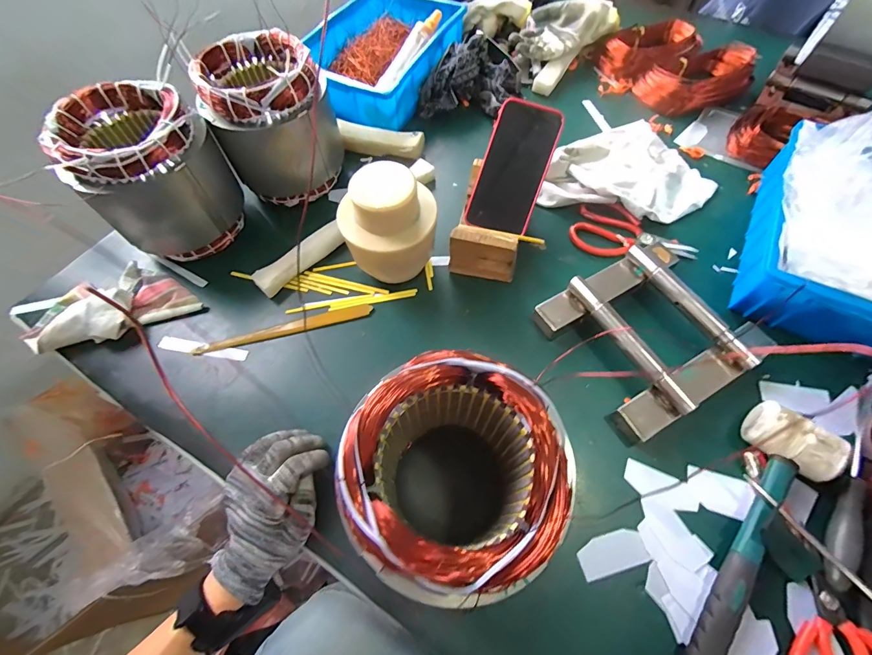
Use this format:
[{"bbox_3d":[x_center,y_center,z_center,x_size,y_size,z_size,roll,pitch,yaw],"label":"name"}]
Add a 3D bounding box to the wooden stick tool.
[{"bbox_3d":[-0.182,0.000,0.467,0.205,0.011,0.018,-15,63,-7],"label":"wooden stick tool"}]

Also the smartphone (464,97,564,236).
[{"bbox_3d":[0.098,-0.201,0.490,0.081,0.013,0.158,20,102,8],"label":"smartphone"}]

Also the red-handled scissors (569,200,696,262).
[{"bbox_3d":[0.266,-0.121,0.519,0.158,0.019,0.080,24,65,13],"label":"red-handled scissors"}]

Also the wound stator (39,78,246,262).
[{"bbox_3d":[-0.342,-0.181,0.476,0.133,0.173,0.144,29,67,16],"label":"wound stator"}]

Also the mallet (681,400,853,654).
[{"bbox_3d":[0.263,0.196,0.333,0.075,0.048,0.285,37,69,19],"label":"mallet"}]

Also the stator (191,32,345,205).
[{"bbox_3d":[-0.214,-0.275,0.520,0.150,0.157,0.128,-19,63,-9],"label":"stator"}]

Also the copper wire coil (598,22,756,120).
[{"bbox_3d":[0.413,-0.470,0.676,0.163,0.048,0.229,-31,66,-14],"label":"copper wire coil"}]

